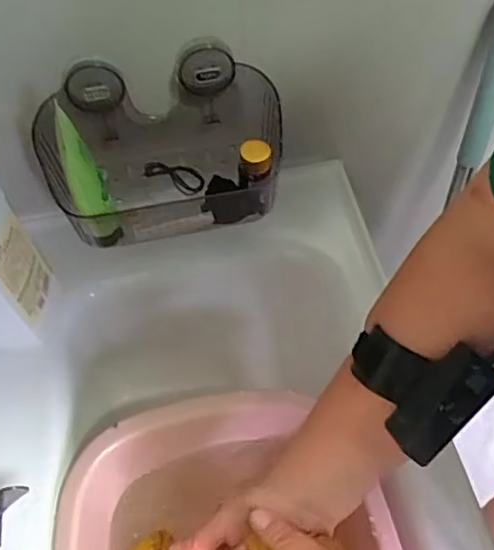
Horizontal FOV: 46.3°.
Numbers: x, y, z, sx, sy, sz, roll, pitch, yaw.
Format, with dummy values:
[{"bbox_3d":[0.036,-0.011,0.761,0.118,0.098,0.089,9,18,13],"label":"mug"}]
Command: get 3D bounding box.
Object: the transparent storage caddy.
[{"bbox_3d":[-0.086,-0.112,0.554,0.197,0.141,0.140,-17,57,-8],"label":"transparent storage caddy"}]

